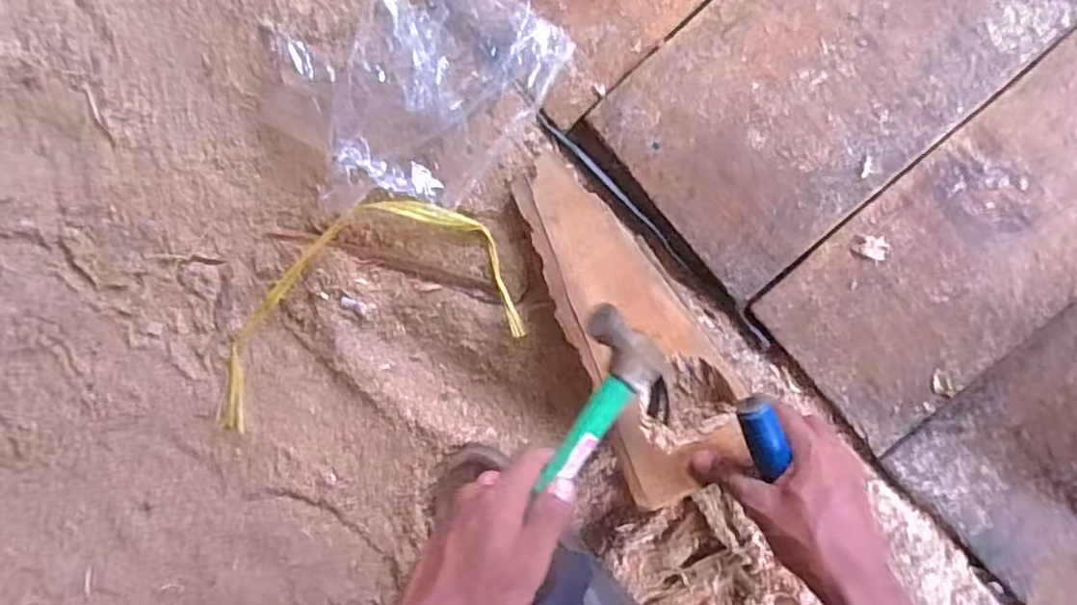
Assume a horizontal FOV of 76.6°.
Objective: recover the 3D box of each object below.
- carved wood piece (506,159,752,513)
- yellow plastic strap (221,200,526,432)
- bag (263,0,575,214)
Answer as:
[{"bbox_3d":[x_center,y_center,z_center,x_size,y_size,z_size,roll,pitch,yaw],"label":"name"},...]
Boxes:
[{"bbox_3d":[0.063,0.011,0.505,0.095,0.026,0.259,-28,82,9],"label":"carved wood piece"},{"bbox_3d":[-0.167,0.007,0.559,0.285,0.029,0.136,-20,94,14],"label":"yellow plastic strap"},{"bbox_3d":[-0.102,-0.177,0.519,0.224,0.041,0.191,-42,88,9],"label":"bag"}]

